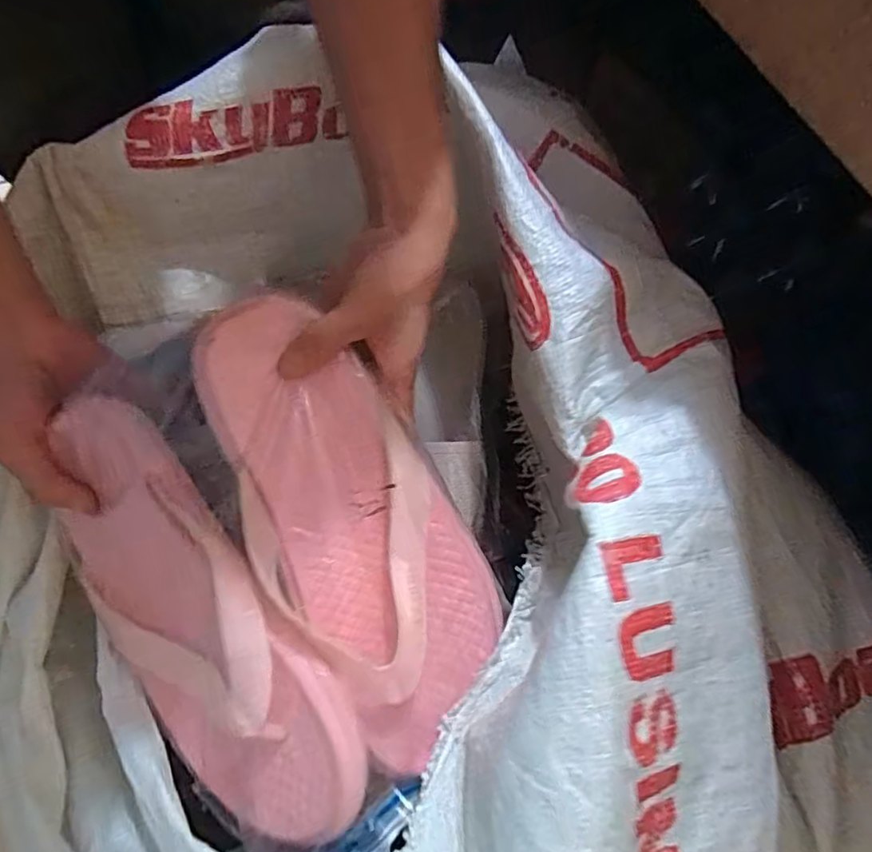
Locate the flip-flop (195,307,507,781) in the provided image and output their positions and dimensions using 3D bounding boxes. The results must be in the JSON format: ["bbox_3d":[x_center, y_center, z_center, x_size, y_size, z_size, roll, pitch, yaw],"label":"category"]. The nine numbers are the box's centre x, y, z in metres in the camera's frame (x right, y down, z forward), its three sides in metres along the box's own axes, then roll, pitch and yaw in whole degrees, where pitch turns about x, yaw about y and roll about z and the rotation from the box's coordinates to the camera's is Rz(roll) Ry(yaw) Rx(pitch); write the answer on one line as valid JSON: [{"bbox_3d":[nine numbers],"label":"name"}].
[{"bbox_3d":[-0.043,0.050,0.317,0.100,0.029,0.243,-28,94,-14],"label":"flip-flop"}]

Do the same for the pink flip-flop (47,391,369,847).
[{"bbox_3d":[-0.131,0.100,0.331,0.102,0.050,0.249,-44,77,19],"label":"pink flip-flop"}]

